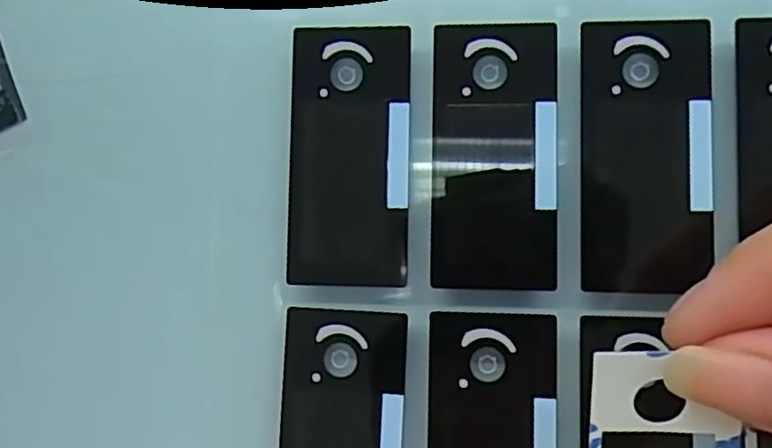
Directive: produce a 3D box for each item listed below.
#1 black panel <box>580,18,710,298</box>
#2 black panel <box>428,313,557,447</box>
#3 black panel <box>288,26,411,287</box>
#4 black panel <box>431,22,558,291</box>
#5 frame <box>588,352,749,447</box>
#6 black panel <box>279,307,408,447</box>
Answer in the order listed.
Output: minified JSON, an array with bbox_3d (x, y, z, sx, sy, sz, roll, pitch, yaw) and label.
[{"bbox_3d":[0.056,-0.015,0.144,0.027,0.004,0.059,2,86,6],"label":"black panel"},{"bbox_3d":[0.023,0.050,0.143,0.028,0.004,0.059,0,86,6],"label":"black panel"},{"bbox_3d":[-0.008,-0.016,0.151,0.027,0.004,0.059,0,86,6],"label":"black panel"},{"bbox_3d":[0.024,-0.016,0.147,0.027,0.004,0.059,1,86,6],"label":"black panel"},{"bbox_3d":[0.054,0.051,0.128,0.028,0.004,0.059,-1,107,8],"label":"frame"},{"bbox_3d":[-0.010,0.049,0.147,0.027,0.004,0.059,2,86,6],"label":"black panel"}]

